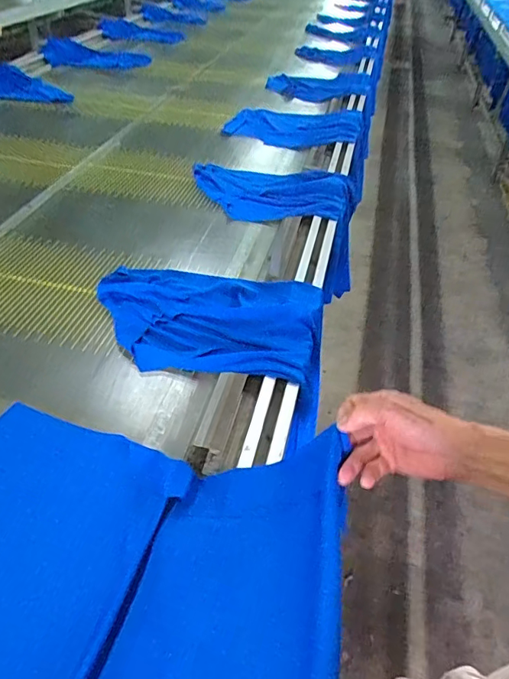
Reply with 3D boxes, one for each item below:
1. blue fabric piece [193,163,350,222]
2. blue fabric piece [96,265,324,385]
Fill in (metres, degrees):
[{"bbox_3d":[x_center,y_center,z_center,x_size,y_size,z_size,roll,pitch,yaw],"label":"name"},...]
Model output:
[{"bbox_3d":[0.024,-0.351,1.129,0.387,0.049,0.231,16,44,13],"label":"blue fabric piece"},{"bbox_3d":[-0.083,-0.040,0.792,0.368,0.035,0.227,10,43,7],"label":"blue fabric piece"}]

